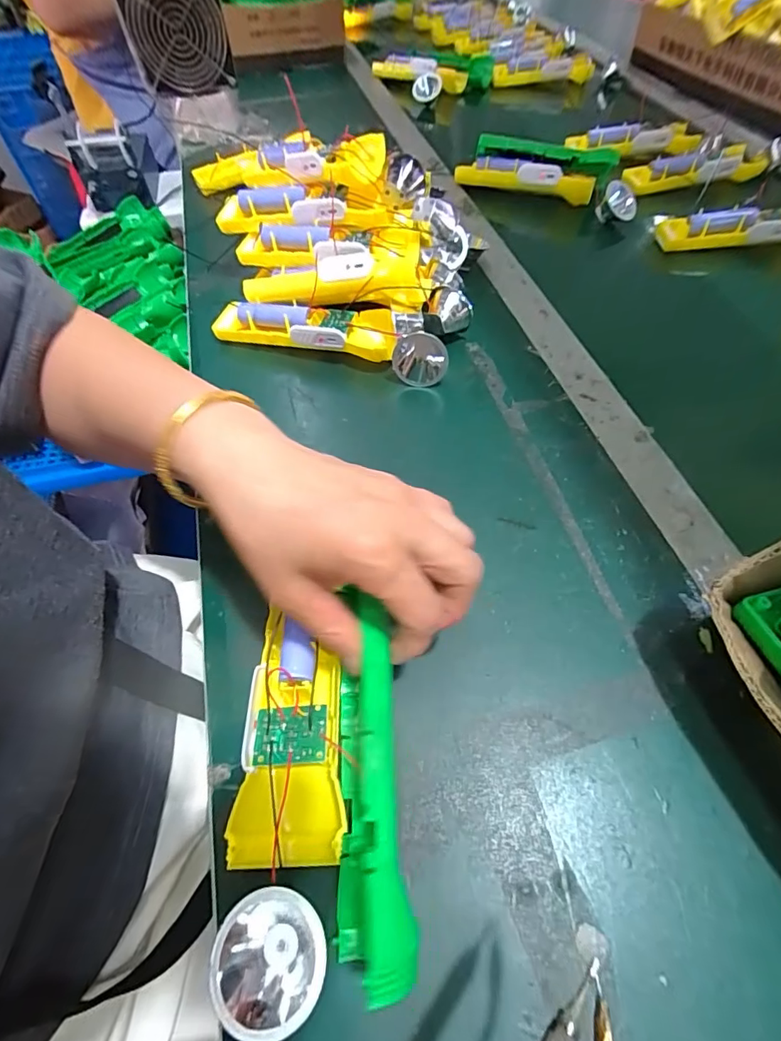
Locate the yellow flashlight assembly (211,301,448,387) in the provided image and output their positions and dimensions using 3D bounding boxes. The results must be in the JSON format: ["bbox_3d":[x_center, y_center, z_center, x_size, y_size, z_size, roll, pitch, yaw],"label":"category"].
[{"bbox_3d":[-0.049,-0.162,0.408,0.201,0.040,0.053,15,60,13],"label":"yellow flashlight assembly"}]

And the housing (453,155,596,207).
[{"bbox_3d":[0.162,-0.423,0.572,0.167,0.037,0.027,16,60,15],"label":"housing"}]

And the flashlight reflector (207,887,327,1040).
[{"bbox_3d":[-0.048,0.180,0.193,0.043,0.027,0.043,-2,57,2],"label":"flashlight reflector"}]

